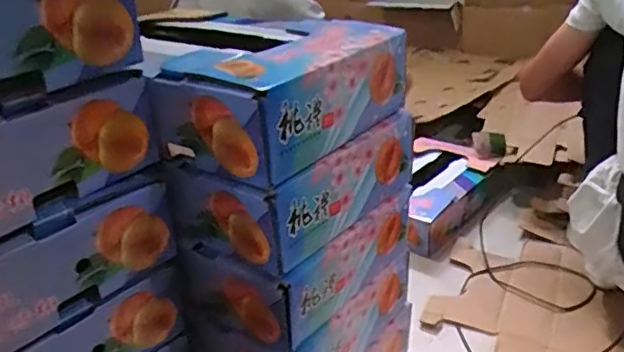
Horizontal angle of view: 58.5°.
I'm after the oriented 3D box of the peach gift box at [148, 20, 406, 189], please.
[{"bbox_3d":[-0.022,-0.092,0.578,0.137,0.104,0.257,19,34,35],"label":"peach gift box"}]

